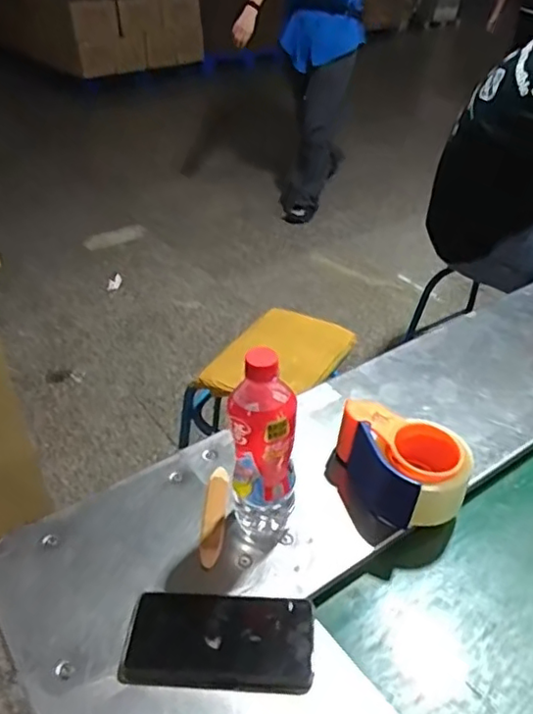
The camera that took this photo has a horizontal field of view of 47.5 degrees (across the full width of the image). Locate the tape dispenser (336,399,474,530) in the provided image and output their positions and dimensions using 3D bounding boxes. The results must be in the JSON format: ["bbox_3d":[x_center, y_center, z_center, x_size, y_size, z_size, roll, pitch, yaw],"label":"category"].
[{"bbox_3d":[0.151,0.114,0.678,0.104,0.076,0.145,-23,43,-25],"label":"tape dispenser"}]

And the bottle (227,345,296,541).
[{"bbox_3d":[-0.004,0.085,0.601,0.062,0.218,0.077,-2,38,-2],"label":"bottle"}]

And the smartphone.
[{"bbox_3d":[-0.041,0.252,0.543,0.165,0.011,0.081,1,38,3],"label":"smartphone"}]

